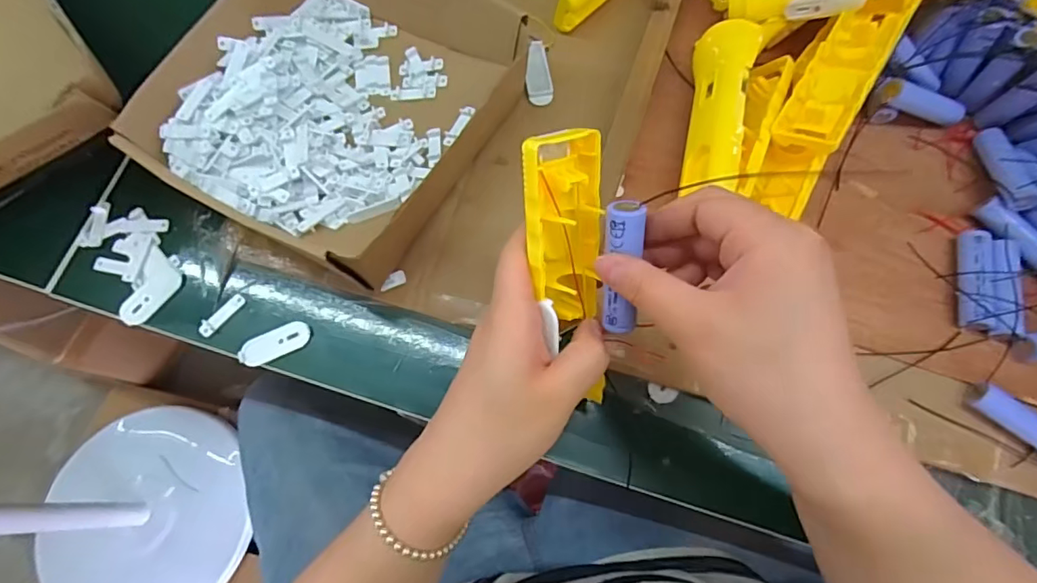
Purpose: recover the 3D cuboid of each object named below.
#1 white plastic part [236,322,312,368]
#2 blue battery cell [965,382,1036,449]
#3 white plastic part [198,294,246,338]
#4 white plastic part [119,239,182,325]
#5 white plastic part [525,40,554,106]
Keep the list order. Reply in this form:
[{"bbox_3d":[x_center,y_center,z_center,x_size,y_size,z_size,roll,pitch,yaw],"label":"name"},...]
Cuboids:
[{"bbox_3d":[-0.175,0.037,0.385,0.050,0.006,0.018,-27,74,-8],"label":"white plastic part"},{"bbox_3d":[0.318,0.083,0.336,0.067,0.017,0.016,39,77,12],"label":"blue battery cell"},{"bbox_3d":[-0.218,0.017,0.392,0.011,0.005,0.038,36,76,11],"label":"white plastic part"},{"bbox_3d":[-0.270,-0.005,0.397,0.029,0.006,0.062,9,72,4],"label":"white plastic part"},{"bbox_3d":[0.016,-0.179,0.434,0.021,0.012,0.057,-5,72,-1],"label":"white plastic part"}]

